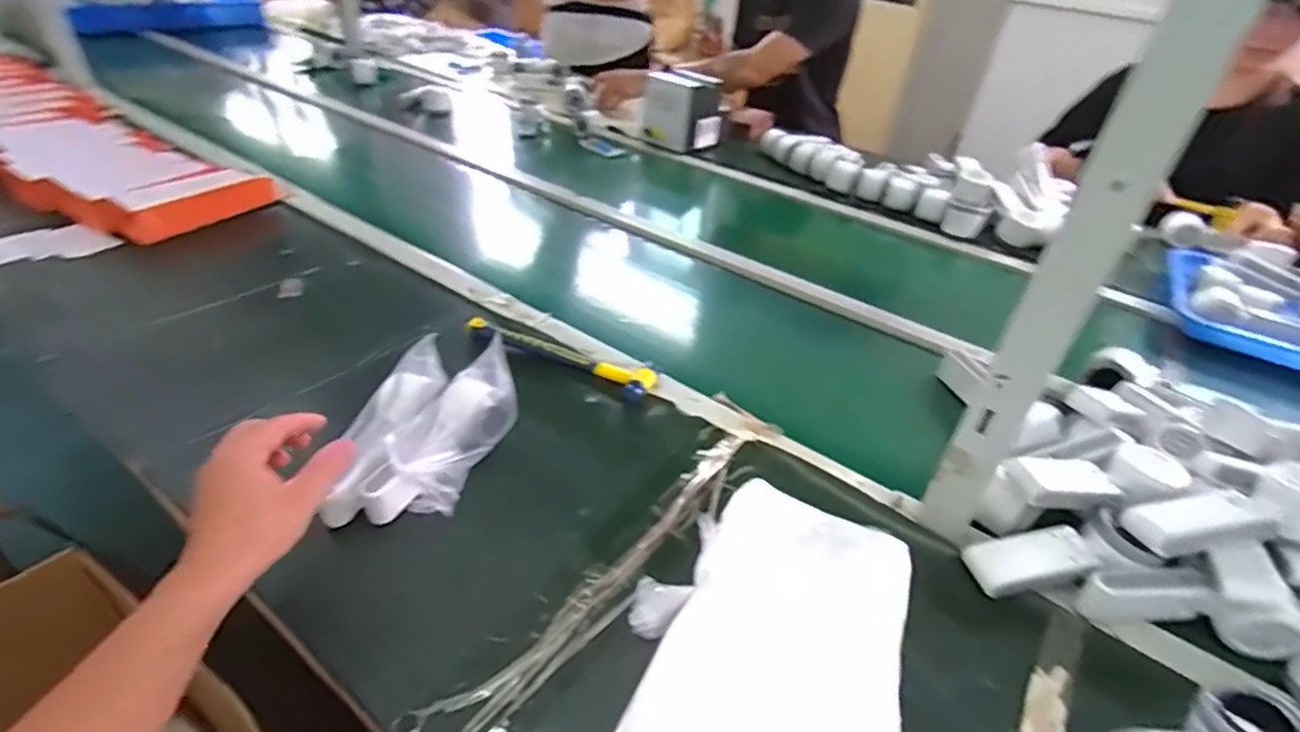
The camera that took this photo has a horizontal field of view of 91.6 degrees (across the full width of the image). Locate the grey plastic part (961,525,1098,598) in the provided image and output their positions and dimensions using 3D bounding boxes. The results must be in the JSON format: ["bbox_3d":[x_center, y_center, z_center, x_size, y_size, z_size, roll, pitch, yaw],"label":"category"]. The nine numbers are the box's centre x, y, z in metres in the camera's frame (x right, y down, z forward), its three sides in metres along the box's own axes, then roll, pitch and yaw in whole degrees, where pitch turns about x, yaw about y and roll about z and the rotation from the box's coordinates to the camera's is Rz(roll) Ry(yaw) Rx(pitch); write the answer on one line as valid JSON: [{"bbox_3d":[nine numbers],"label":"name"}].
[{"bbox_3d":[0.322,0.164,0.535,0.104,0.018,0.044,-12,47,-5],"label":"grey plastic part"}]

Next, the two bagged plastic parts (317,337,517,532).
[{"bbox_3d":[-0.214,0.060,0.581,0.111,0.093,0.181,13,37,9],"label":"two bagged plastic parts"}]

